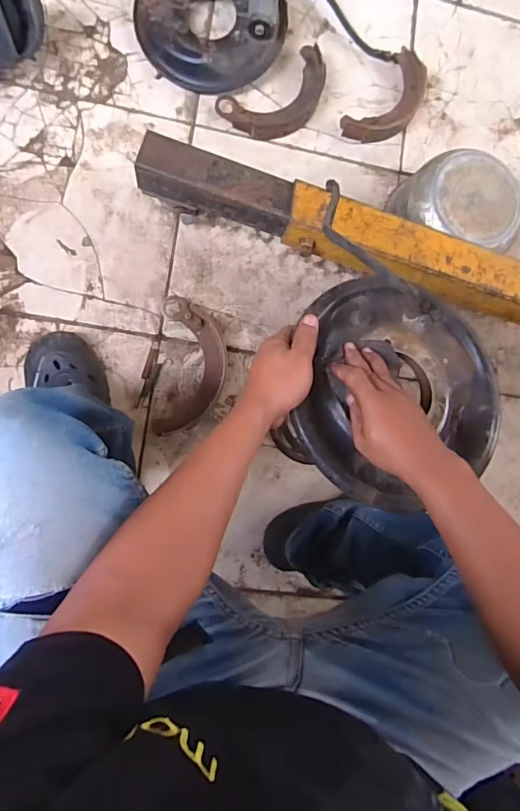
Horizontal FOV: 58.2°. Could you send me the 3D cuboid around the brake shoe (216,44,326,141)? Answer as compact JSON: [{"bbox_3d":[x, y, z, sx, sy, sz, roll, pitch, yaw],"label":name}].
[{"bbox_3d":[0.038,-0.580,0.889,0.228,0.031,0.122,-34,91,-10],"label":"brake shoe"}]

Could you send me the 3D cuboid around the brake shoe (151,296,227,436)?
[{"bbox_3d":[-0.117,-0.068,0.803,0.115,0.032,0.240,5,85,-8],"label":"brake shoe"}]

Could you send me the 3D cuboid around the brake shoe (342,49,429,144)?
[{"bbox_3d":[0.256,-0.591,0.915,0.102,0.032,0.223,39,81,-4],"label":"brake shoe"}]

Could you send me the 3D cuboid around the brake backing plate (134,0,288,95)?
[{"bbox_3d":[-0.089,-0.714,0.858,0.265,0.079,0.252,1,85,-9],"label":"brake backing plate"}]

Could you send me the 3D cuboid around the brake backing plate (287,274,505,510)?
[{"bbox_3d":[0.164,-0.013,0.531,0.240,0.068,0.248,1,85,-9],"label":"brake backing plate"}]

